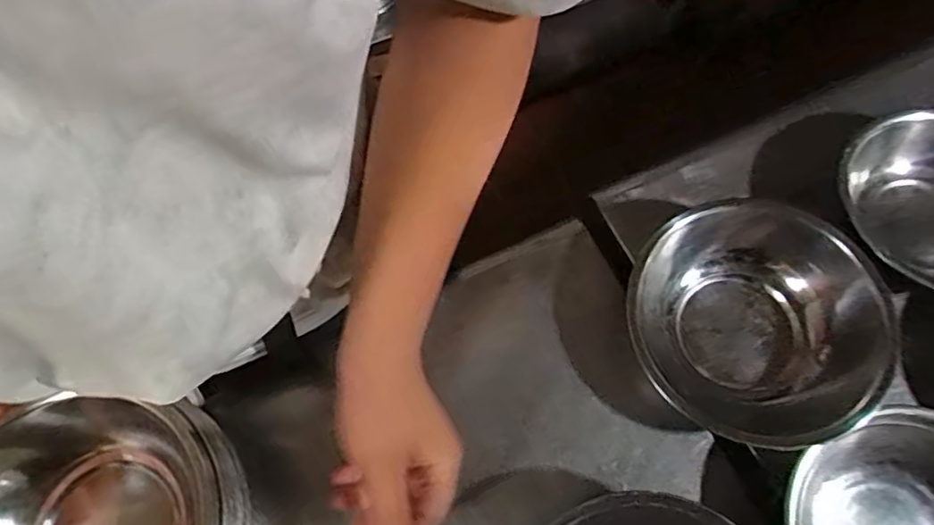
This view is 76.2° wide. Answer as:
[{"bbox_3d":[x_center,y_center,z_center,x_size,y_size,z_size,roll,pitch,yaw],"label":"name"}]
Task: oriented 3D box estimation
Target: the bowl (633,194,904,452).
[{"bbox_3d":[0.230,0.046,0.472,0.181,0.072,0.190,-1,69,2],"label":"bowl"}]

